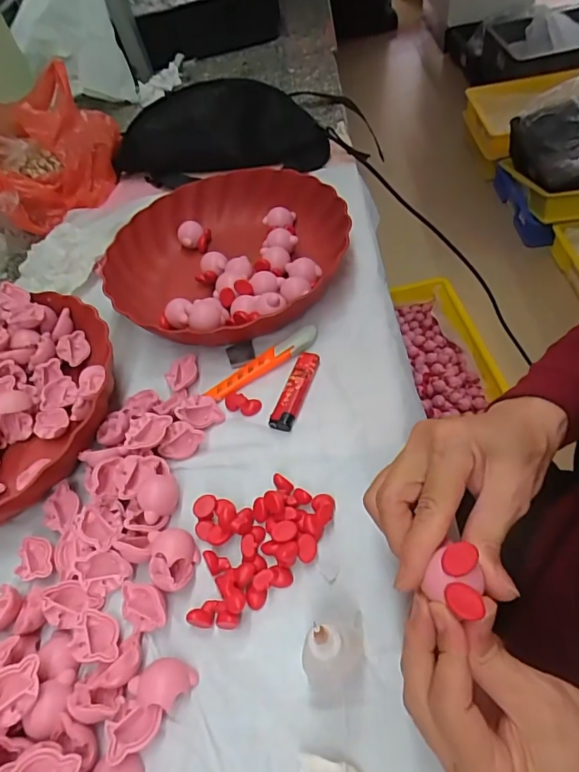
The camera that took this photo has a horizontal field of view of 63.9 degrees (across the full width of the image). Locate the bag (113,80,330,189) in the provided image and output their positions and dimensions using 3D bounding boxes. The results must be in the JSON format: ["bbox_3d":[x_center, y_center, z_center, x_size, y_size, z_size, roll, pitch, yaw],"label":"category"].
[{"bbox_3d":[-0.102,-0.326,0.604,0.297,0.082,0.086,-4,53,9],"label":"bag"}]

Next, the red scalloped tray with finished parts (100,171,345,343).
[{"bbox_3d":[-0.067,-0.135,0.472,0.230,0.047,0.235,20,60,24],"label":"red scalloped tray with finished parts"}]

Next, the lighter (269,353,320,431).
[{"bbox_3d":[0.006,0.003,0.385,0.019,0.008,0.076,14,57,20],"label":"lighter"}]

